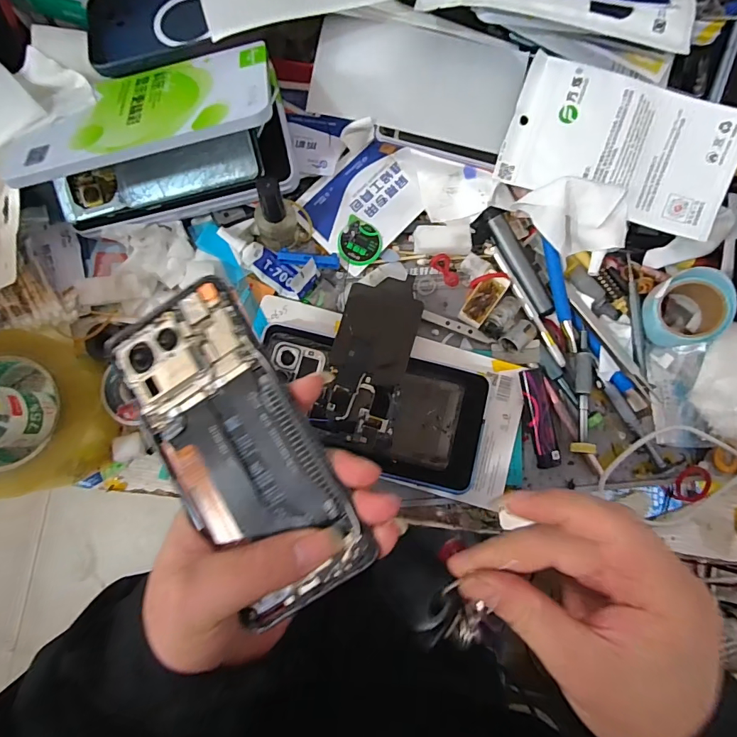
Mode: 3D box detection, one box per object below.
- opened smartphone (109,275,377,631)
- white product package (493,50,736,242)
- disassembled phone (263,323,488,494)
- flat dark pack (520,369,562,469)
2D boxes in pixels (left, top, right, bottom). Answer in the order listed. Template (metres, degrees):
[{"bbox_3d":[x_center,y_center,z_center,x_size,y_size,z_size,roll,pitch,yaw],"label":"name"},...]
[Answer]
[{"bbox_3d":[-0.065,0.036,0.208,0.072,0.012,0.163,-34,80,-7],"label":"opened smartphone"},{"bbox_3d":[0.205,-0.178,0.338,0.177,0.010,0.098,18,100,1],"label":"white product package"},{"bbox_3d":[0.001,0.031,0.336,0.180,0.015,0.093,15,81,0],"label":"disassembled phone"},{"bbox_3d":[0.143,0.041,0.347,0.021,0.010,0.080,-10,82,-4],"label":"flat dark pack"}]

